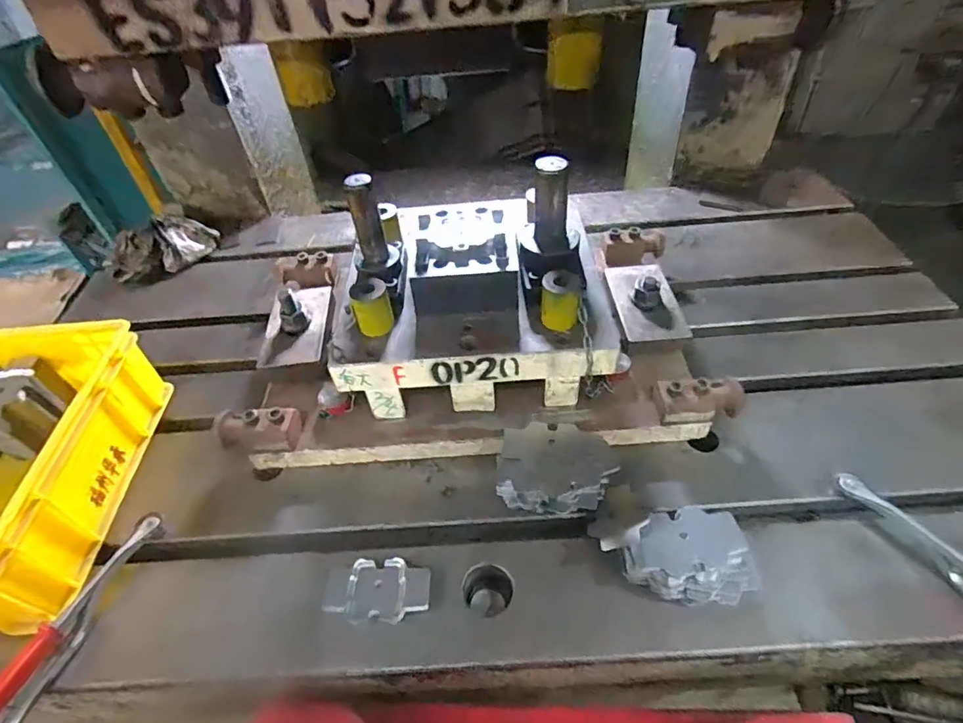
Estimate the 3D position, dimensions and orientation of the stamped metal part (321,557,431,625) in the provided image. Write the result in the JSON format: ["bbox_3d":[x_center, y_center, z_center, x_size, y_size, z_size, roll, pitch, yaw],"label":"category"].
[{"bbox_3d":[-0.102,0.226,0.510,0.100,0.014,0.056,-3,46,3],"label":"stamped metal part"}]

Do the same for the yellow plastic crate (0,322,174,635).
[{"bbox_3d":[-0.561,0.120,0.579,0.275,0.119,0.338,-4,46,2],"label":"yellow plastic crate"}]

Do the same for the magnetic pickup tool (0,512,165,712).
[{"bbox_3d":[-0.395,0.241,0.495,0.030,0.025,0.213,13,49,17],"label":"magnetic pickup tool"}]

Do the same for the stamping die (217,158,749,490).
[{"bbox_3d":[-0.016,-0.082,0.640,0.583,0.244,0.364,-6,46,0],"label":"stamping die"}]

